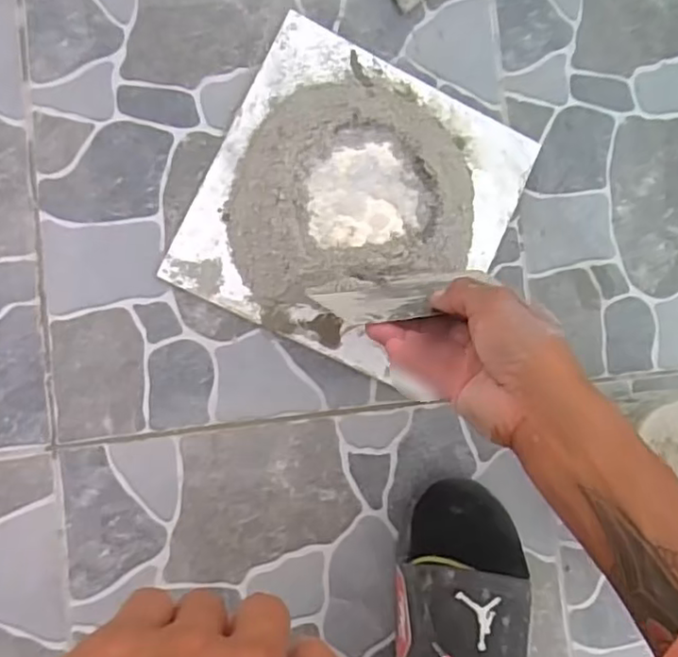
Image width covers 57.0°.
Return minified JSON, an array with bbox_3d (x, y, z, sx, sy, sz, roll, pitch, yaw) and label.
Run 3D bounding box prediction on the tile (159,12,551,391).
[{"bbox_3d":[0.019,-0.104,0.516,0.242,0.039,0.249,26,83,-6],"label":"tile"}]

